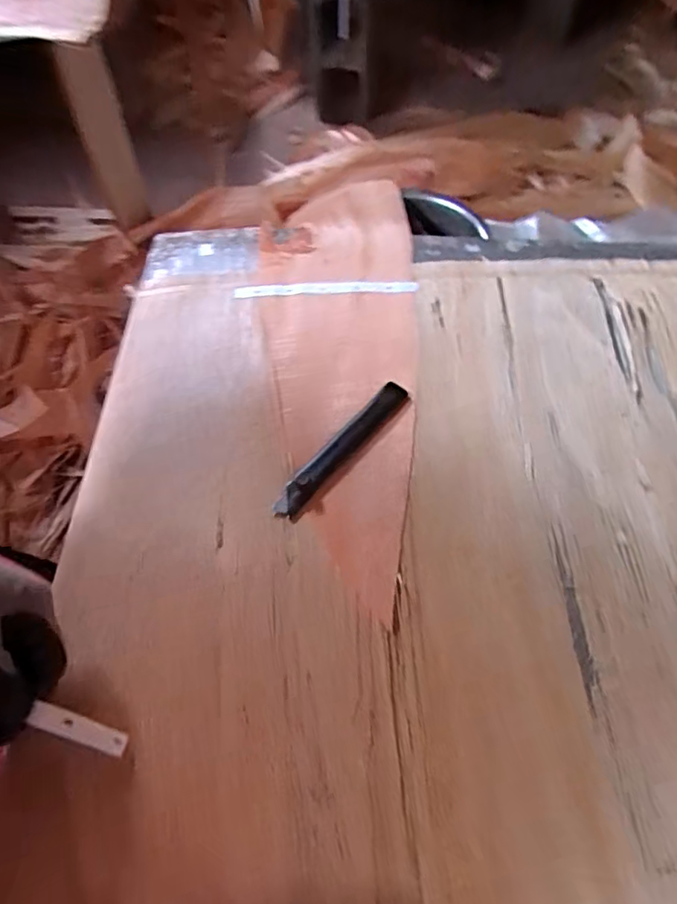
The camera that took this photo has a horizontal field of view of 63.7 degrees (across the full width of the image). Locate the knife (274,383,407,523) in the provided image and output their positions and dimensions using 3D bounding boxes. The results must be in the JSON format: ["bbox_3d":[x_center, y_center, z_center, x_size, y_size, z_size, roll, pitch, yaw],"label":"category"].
[{"bbox_3d":[0.004,-0.004,0.443,0.021,0.007,0.151,35,67,20],"label":"knife"}]

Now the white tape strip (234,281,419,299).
[{"bbox_3d":[-0.013,-0.162,0.538,0.179,0.004,0.014,-1,60,2],"label":"white tape strip"}]

